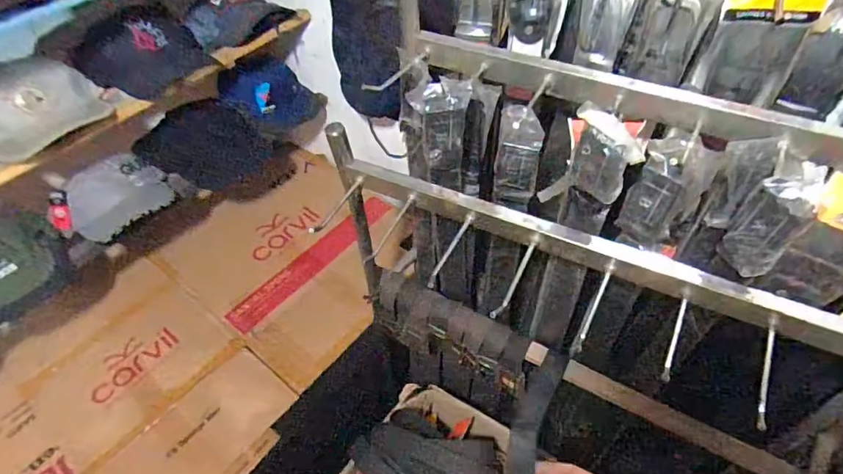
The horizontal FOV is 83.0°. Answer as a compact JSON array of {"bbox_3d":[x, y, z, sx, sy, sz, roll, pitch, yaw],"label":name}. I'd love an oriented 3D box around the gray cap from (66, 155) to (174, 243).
[{"bbox_3d":[-0.568,-0.082,0.889,0.074,0.108,0.170,29,56,24],"label":"gray cap"}]

